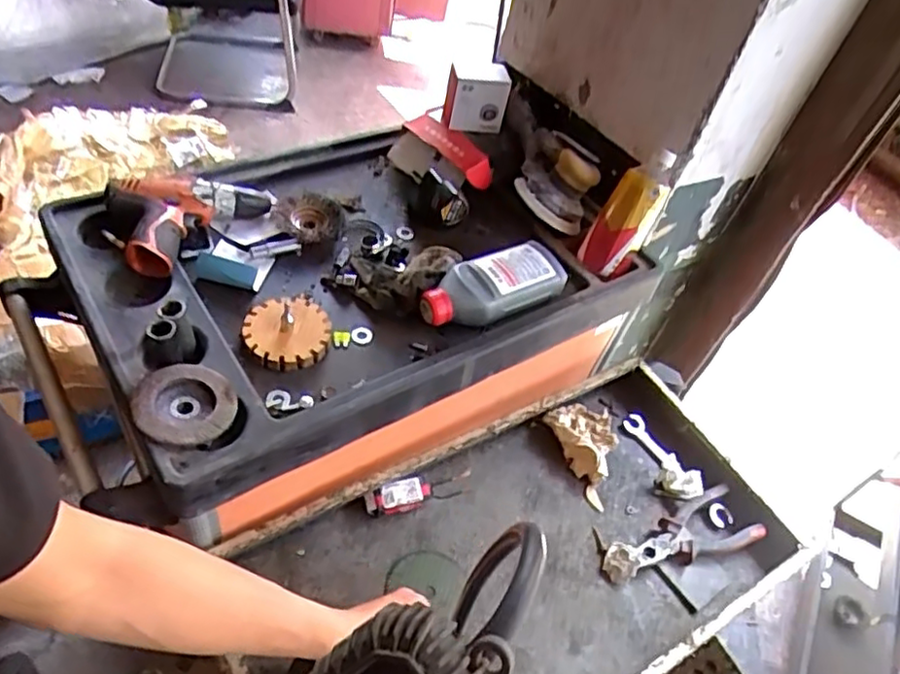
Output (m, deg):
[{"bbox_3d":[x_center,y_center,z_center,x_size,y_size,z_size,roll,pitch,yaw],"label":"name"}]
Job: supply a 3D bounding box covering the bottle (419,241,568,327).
[{"bbox_3d":[0.050,-0.061,0.776,0.175,0.046,0.074,-17,55,-25],"label":"bottle"}]

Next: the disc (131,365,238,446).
[{"bbox_3d":[-0.254,0.065,0.638,0.091,0.026,0.084,7,49,-7],"label":"disc"}]

